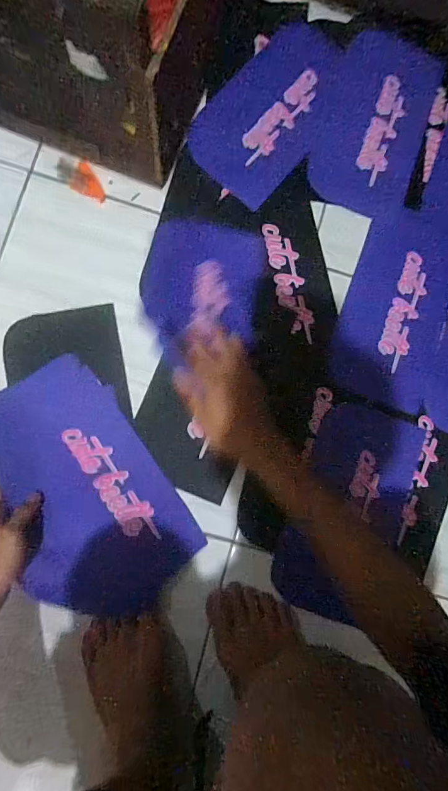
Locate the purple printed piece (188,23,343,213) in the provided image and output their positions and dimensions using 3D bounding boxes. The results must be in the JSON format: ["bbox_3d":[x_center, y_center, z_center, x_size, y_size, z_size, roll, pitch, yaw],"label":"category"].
[{"bbox_3d":[0.073,-0.414,0.589,0.155,0.006,0.280,41,82,0],"label":"purple printed piece"}]

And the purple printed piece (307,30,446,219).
[{"bbox_3d":[0.225,-0.403,0.602,0.157,0.007,0.278,19,85,-4],"label":"purple printed piece"}]

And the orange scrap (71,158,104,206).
[{"bbox_3d":[-0.179,-0.290,0.551,0.049,0.006,0.044,24,84,-4],"label":"orange scrap"}]

